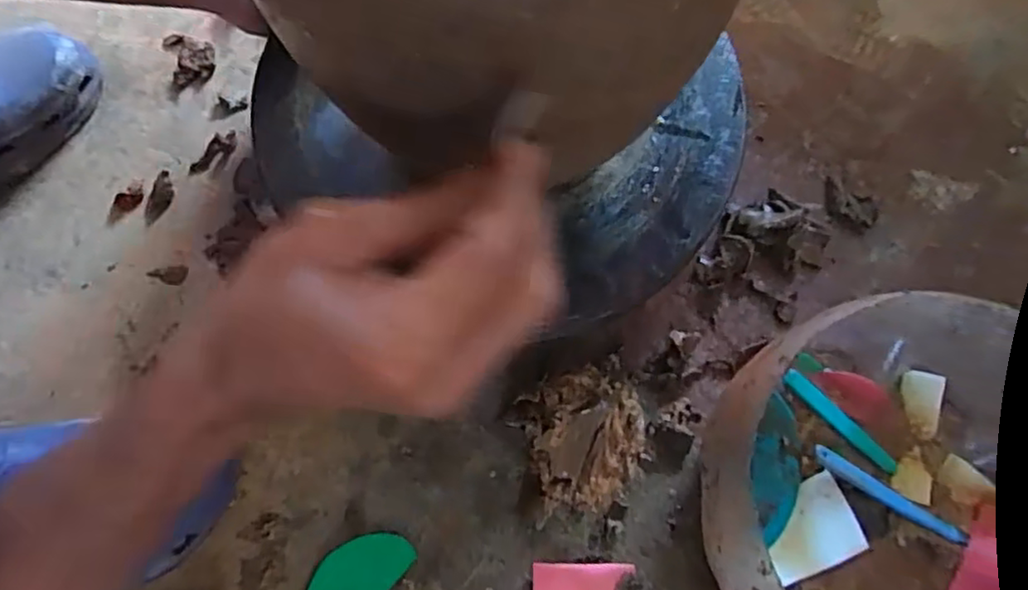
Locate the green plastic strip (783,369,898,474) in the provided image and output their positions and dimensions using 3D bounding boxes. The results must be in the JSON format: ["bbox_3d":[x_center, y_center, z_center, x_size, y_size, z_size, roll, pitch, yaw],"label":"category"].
[{"bbox_3d":[0.236,0.090,0.462,0.098,0.004,0.013,43,83,6],"label":"green plastic strip"}]

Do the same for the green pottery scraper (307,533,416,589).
[{"bbox_3d":[-0.111,0.196,0.438,0.045,0.004,0.081,39,69,15],"label":"green pottery scraper"}]

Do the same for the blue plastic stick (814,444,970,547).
[{"bbox_3d":[0.257,0.138,0.436,0.115,0.011,0.012,30,75,8],"label":"blue plastic stick"}]

